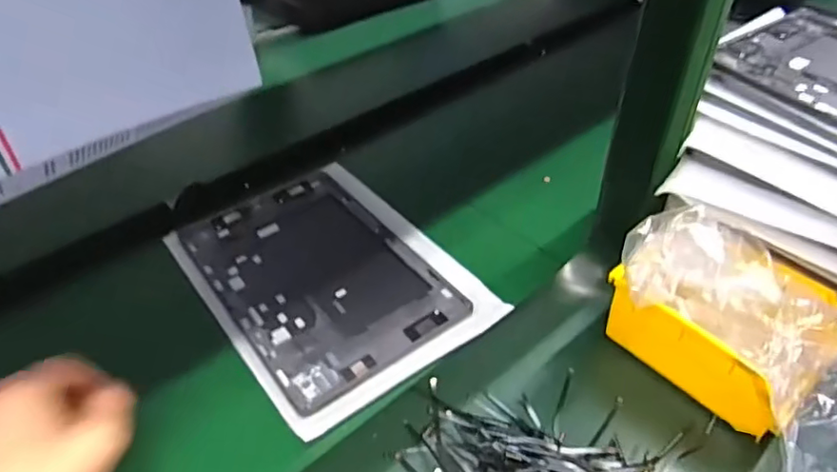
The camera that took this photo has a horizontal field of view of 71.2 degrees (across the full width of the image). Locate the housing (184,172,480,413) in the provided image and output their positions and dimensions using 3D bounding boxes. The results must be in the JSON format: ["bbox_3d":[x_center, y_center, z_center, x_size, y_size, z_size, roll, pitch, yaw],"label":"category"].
[{"bbox_3d":[-0.094,0.029,0.535,0.166,0.008,0.257,-28,49,-26],"label":"housing"}]

